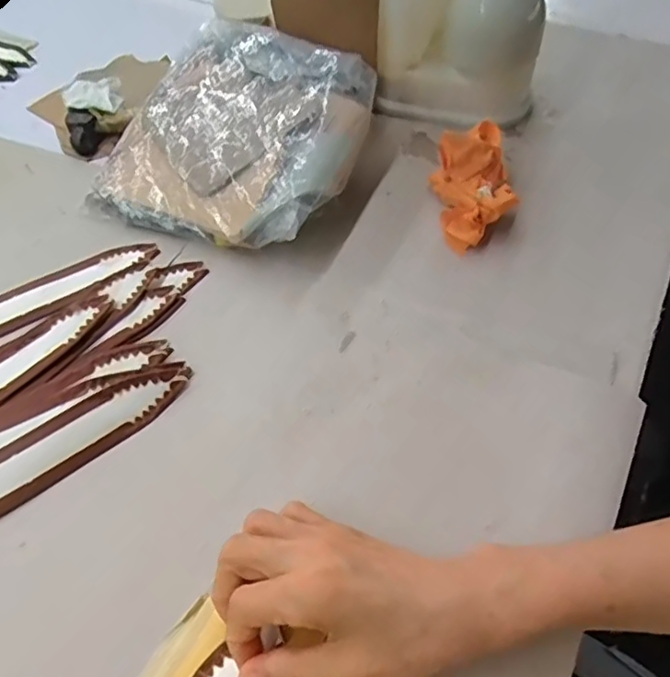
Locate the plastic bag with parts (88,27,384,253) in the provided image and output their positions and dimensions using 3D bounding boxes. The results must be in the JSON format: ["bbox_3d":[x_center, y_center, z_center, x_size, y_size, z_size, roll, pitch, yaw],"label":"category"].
[{"bbox_3d":[-0.081,-0.181,0.520,0.217,0.060,0.217,19,57,19],"label":"plastic bag with parts"}]

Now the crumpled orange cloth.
[{"bbox_3d":[0.112,-0.131,0.485,0.059,0.059,0.105,-7,53,1],"label":"crumpled orange cloth"}]

